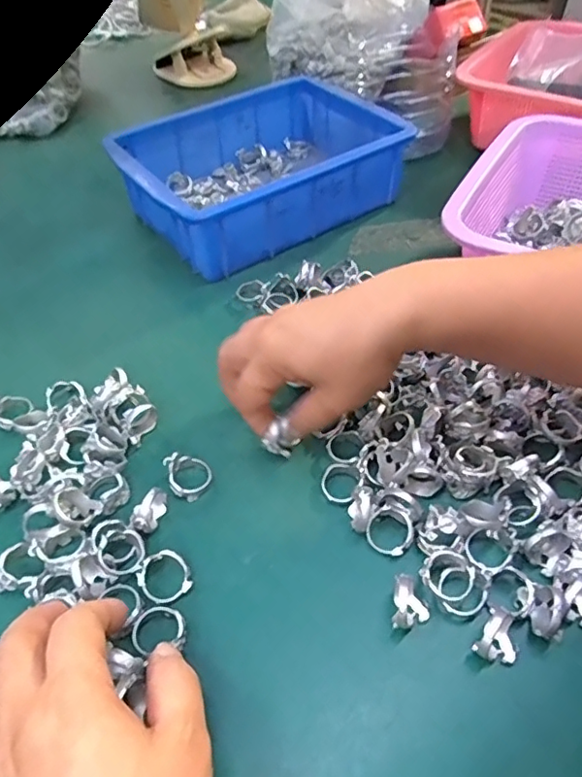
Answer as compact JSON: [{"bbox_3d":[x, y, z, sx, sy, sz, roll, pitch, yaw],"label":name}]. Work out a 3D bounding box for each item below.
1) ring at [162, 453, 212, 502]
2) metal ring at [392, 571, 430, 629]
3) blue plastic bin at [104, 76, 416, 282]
[{"bbox_3d":[-0.062,0.052,0.335,0.026,0.016,0.028,0,48,0],"label":"ring"},{"bbox_3d":[0.062,0.110,0.282,0.019,0.013,0.029,7,49,7],"label":"metal ring"},{"bbox_3d":[-0.029,-0.208,0.523,0.239,0.072,0.170,-26,53,-21],"label":"blue plastic bin"}]

